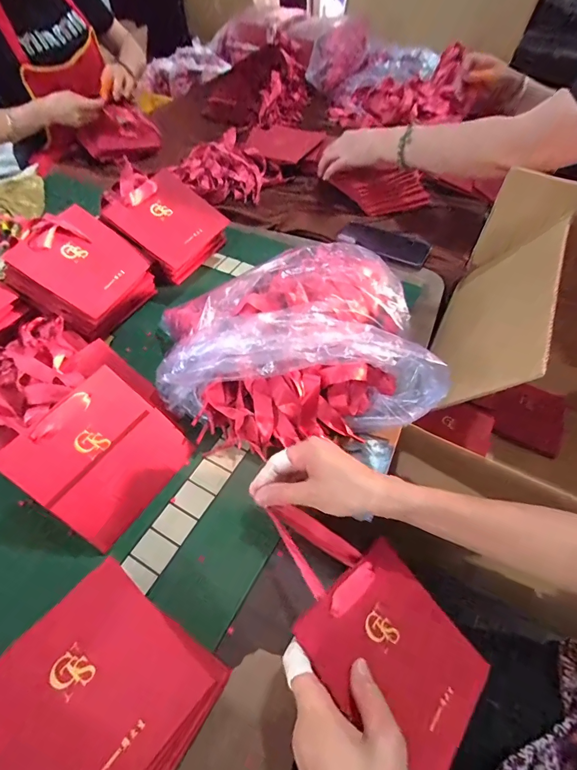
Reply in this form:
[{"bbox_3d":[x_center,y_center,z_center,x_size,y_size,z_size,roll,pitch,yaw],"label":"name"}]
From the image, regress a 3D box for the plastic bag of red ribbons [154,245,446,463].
[{"bbox_3d":[0.004,-0.046,0.479,0.314,0.124,0.253,-16,53,-13],"label":"plastic bag of red ribbons"}]

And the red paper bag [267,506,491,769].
[{"bbox_3d":[0.064,0.196,0.338,0.133,0.014,0.215,-21,59,-43],"label":"red paper bag"}]

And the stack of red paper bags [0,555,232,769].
[{"bbox_3d":[-0.150,0.248,0.305,0.157,0.044,0.148,29,57,21],"label":"stack of red paper bags"}]

